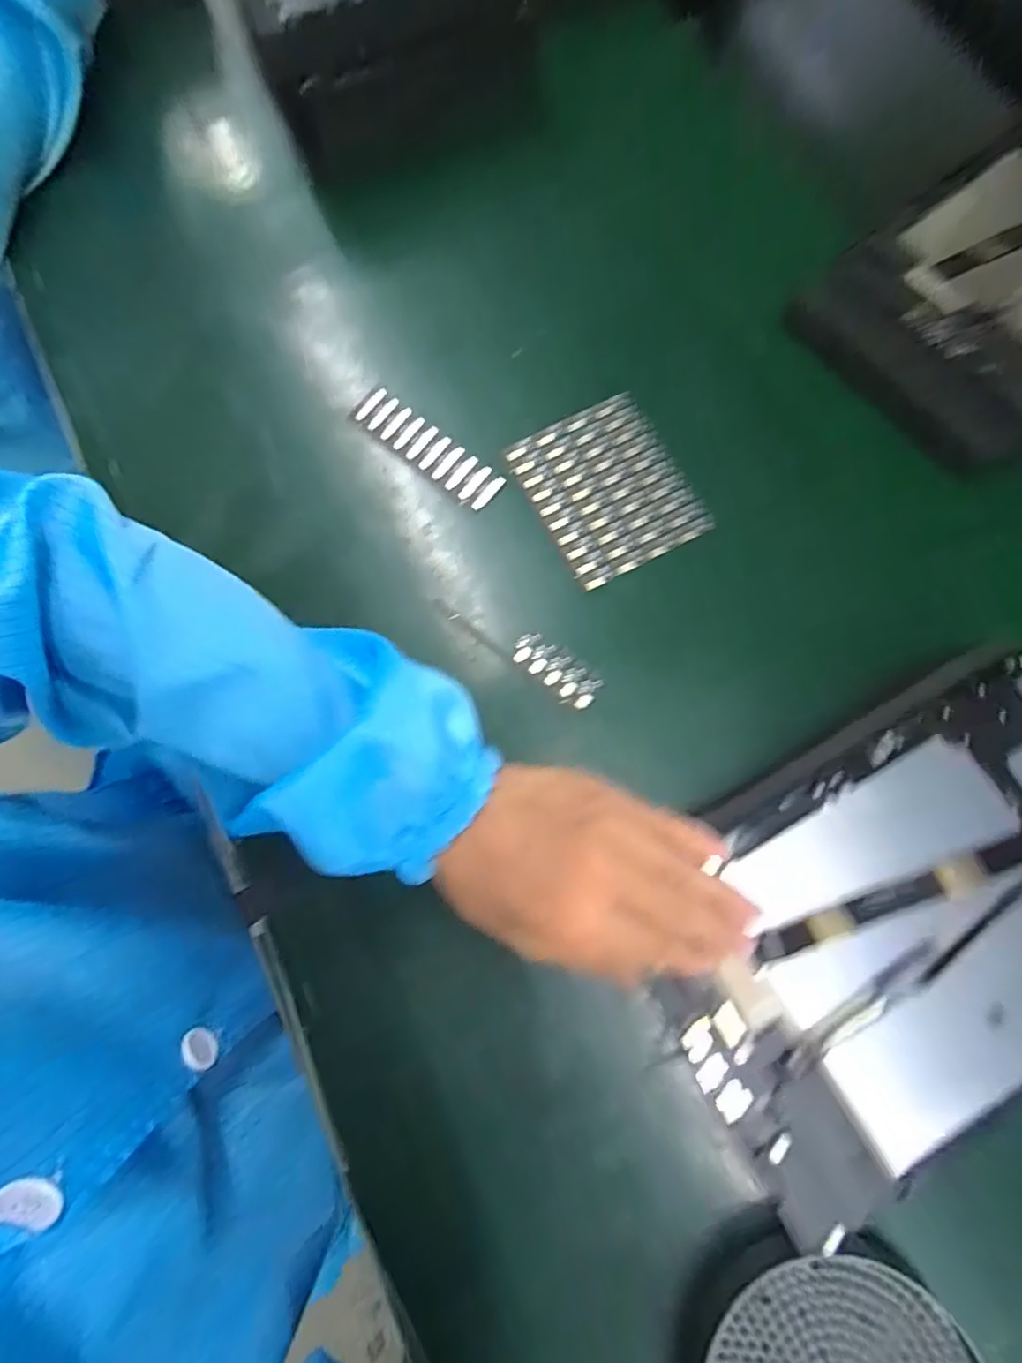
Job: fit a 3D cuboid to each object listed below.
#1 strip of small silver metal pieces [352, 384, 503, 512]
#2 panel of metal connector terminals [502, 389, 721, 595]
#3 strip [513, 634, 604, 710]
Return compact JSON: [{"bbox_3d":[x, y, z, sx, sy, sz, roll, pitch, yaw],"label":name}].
[{"bbox_3d":[-0.048,-0.134,0.340,0.095,0.005,0.024,38,80,10],"label":"strip of small silver metal pieces"},{"bbox_3d":[0.055,-0.109,0.337,0.083,0.004,0.096,-27,77,-5],"label":"panel of metal connector terminals"},{"bbox_3d":[0.023,-0.007,0.312,0.049,0.004,0.019,37,79,10],"label":"strip"}]

